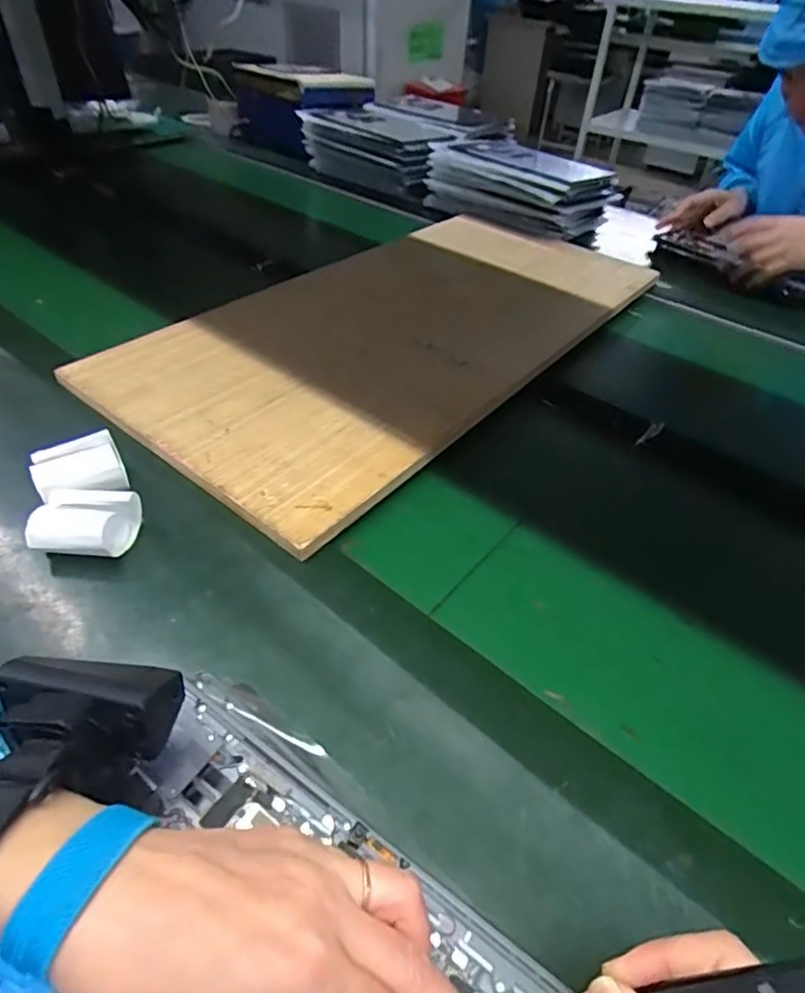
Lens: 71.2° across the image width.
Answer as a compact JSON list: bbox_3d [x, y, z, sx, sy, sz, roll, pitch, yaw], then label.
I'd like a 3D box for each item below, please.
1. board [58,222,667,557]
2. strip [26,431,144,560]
[{"bbox_3d":[0.004,-0.219,0.664,0.348,0.028,0.670,31,50,25],"label":"board"},{"bbox_3d":[-0.242,0.007,0.423,0.074,0.046,0.100,-21,50,-24],"label":"strip"}]

